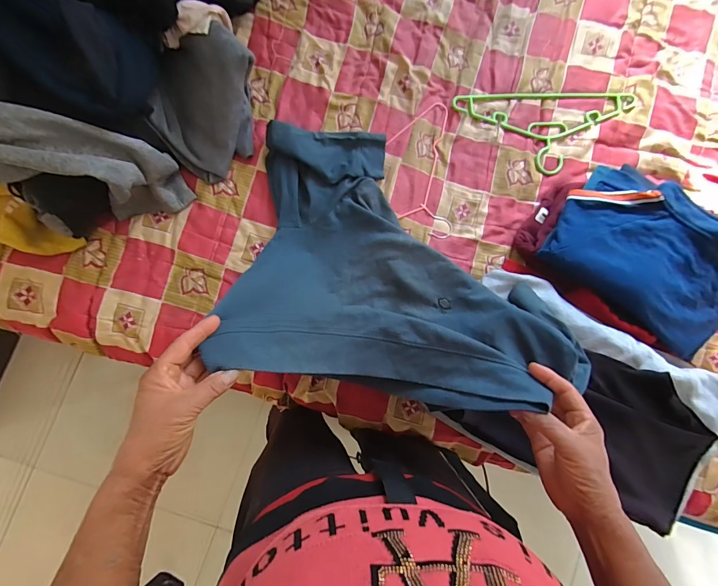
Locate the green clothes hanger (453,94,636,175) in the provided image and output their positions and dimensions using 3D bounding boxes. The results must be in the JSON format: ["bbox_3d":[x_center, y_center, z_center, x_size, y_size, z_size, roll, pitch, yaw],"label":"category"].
[{"bbox_3d":[0.388,-0.336,0.722,0.381,0.012,0.167,0,86,-4],"label":"green clothes hanger"}]

